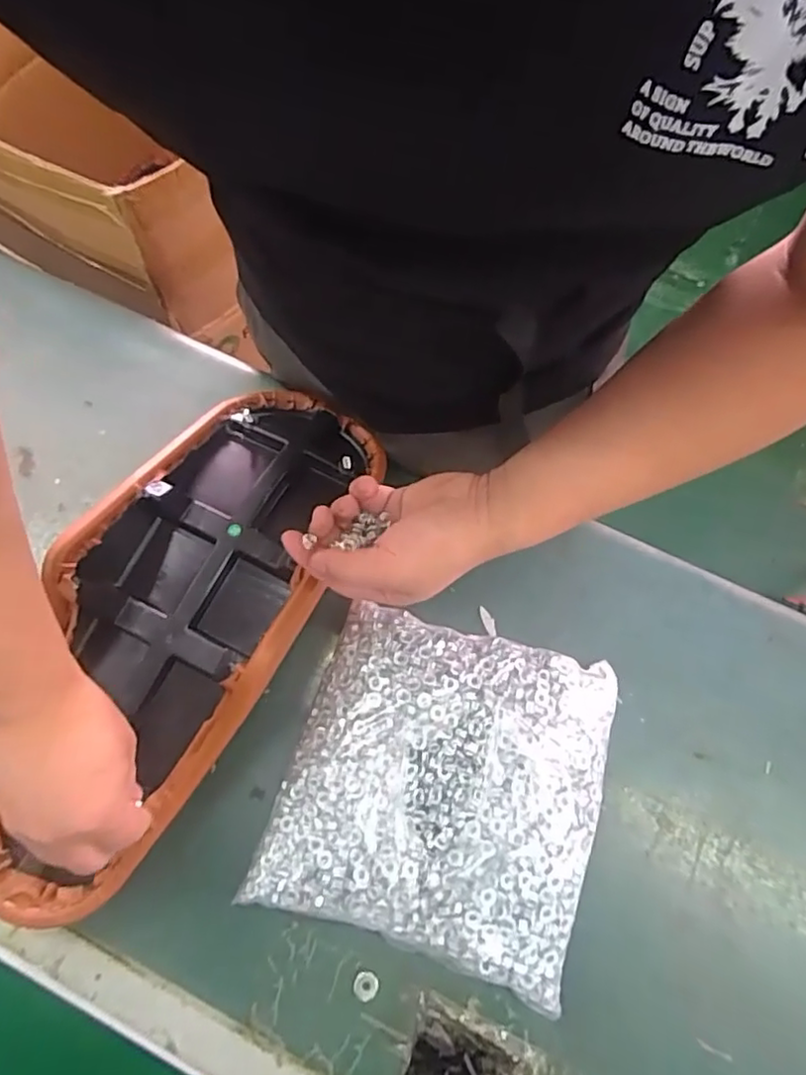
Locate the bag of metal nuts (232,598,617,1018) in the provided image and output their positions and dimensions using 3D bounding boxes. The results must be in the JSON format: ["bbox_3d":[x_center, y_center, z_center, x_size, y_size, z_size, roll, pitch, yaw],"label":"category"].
[{"bbox_3d":[0.032,0.189,0.498,0.235,0.060,0.242,18,69,5],"label":"bag of metal nuts"}]

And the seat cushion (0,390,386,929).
[{"bbox_3d":[-0.167,0.056,0.482,0.176,0.128,0.460,19,70,5],"label":"seat cushion"}]

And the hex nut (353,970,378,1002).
[{"bbox_3d":[-0.028,0.337,0.470,0.019,0.004,0.019,7,69,0],"label":"hex nut"}]

